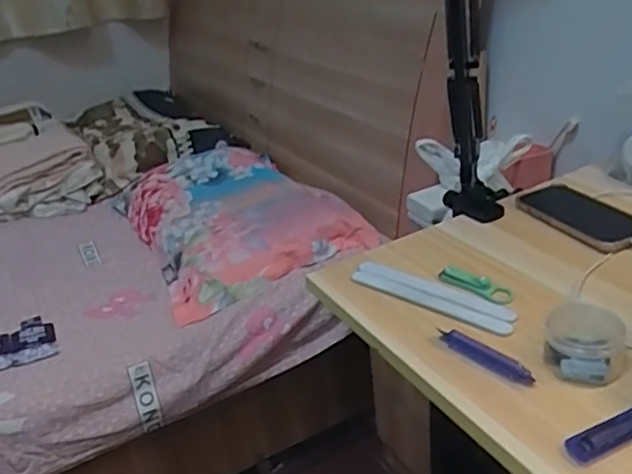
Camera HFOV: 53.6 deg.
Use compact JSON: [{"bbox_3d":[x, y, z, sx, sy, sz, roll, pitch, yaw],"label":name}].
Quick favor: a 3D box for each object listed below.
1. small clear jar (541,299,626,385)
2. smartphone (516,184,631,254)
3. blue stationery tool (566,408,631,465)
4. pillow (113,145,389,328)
[{"bbox_3d":[0.213,0.083,0.498,0.058,0.044,0.052,18,36,37],"label":"small clear jar"},{"bbox_3d":[0.305,-0.025,0.706,0.083,0.012,0.148,-17,30,-20],"label":"smartphone"},{"bbox_3d":[0.221,0.133,0.441,0.099,0.009,0.019,-15,29,-18],"label":"blue stationery tool"},{"bbox_3d":[-0.183,-0.060,1.420,0.416,0.120,0.608,-17,30,-20],"label":"pillow"}]

